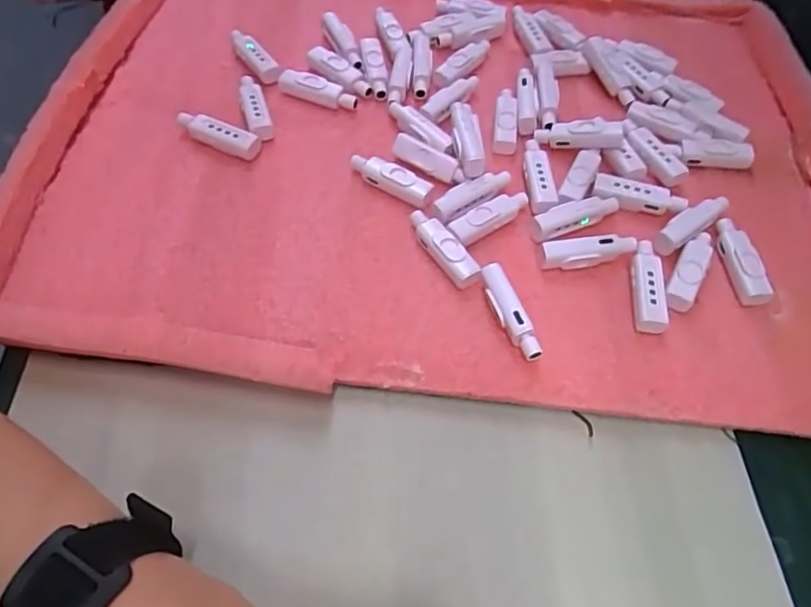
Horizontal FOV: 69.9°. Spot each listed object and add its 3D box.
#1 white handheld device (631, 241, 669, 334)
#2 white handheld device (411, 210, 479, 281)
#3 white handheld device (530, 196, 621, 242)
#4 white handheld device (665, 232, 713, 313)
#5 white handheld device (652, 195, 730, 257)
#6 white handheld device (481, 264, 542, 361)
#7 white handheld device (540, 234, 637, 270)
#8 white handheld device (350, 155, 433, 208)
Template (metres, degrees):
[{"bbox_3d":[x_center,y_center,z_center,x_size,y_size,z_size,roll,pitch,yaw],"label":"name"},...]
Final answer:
[{"bbox_3d":[0.136,-0.010,0.325,0.016,0.012,0.057,6,59,2],"label":"white handheld device"},{"bbox_3d":[0.020,-0.033,0.334,0.014,0.013,0.055,-32,65,-18],"label":"white handheld device"},{"bbox_3d":[0.101,-0.053,0.349,0.057,0.009,0.017,-20,62,-13],"label":"white handheld device"},{"bbox_3d":[0.163,-0.020,0.332,0.016,0.010,0.058,27,62,14],"label":"white handheld device"},{"bbox_3d":[0.172,-0.048,0.352,0.058,0.016,0.015,-34,65,-19],"label":"white handheld device"},{"bbox_3d":[0.055,0.005,0.311,0.012,0.018,0.056,-15,61,-10],"label":"white handheld device"},{"bbox_3d":[0.105,-0.030,0.336,0.056,0.017,0.012,-7,60,-5],"label":"white handheld device"},{"bbox_3d":[-0.011,-0.078,0.359,0.056,0.016,0.015,27,62,14],"label":"white handheld device"}]

